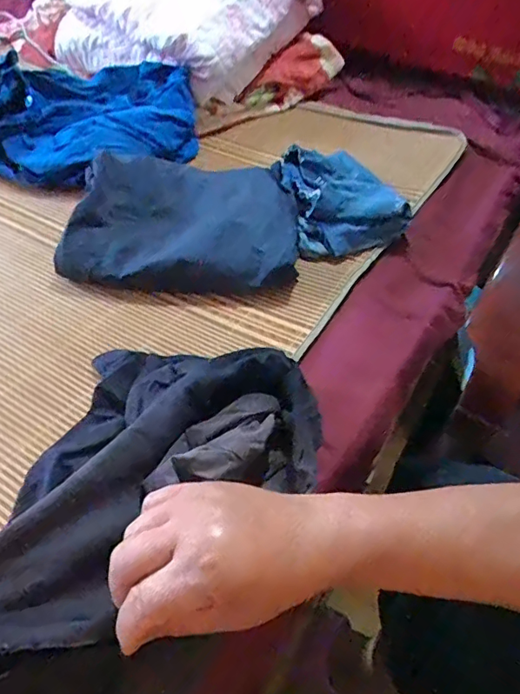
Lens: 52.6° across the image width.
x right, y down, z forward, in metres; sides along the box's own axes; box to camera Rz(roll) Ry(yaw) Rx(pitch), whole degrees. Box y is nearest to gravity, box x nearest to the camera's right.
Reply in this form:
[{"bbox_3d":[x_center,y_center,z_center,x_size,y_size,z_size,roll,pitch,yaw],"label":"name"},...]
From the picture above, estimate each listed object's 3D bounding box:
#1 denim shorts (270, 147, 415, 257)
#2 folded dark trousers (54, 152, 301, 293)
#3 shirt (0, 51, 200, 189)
[{"bbox_3d":[0.106,-0.209,0.734,0.144,0.061,0.217,-8,48,-9],"label":"denim shorts"},{"bbox_3d":[-0.097,-0.171,0.706,0.294,0.073,0.217,4,45,1],"label":"folded dark trousers"},{"bbox_3d":[-0.298,-0.373,0.859,0.374,0.107,0.259,6,47,4],"label":"shirt"}]

